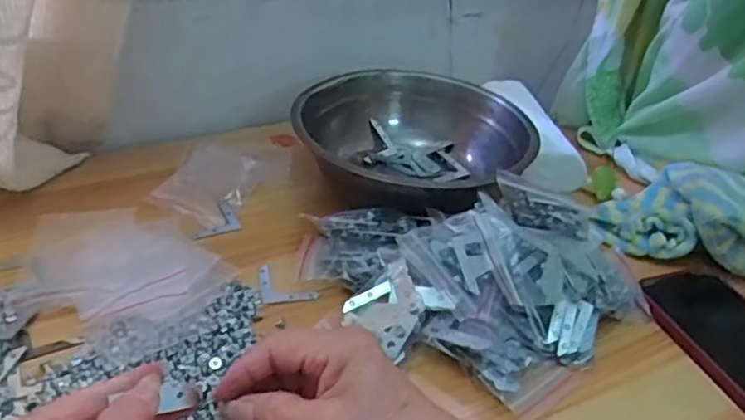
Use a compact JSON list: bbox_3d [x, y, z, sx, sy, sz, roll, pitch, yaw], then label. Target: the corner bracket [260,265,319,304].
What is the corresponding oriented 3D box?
[{"bbox_3d":[-0.063,0.054,0.482,0.040,0.009,0.034,-6,36,-17],"label":"corner bracket"}]

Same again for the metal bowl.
[{"bbox_3d":[0.033,-0.063,0.608,0.195,0.073,0.210,4,34,-3],"label":"metal bowl"}]

